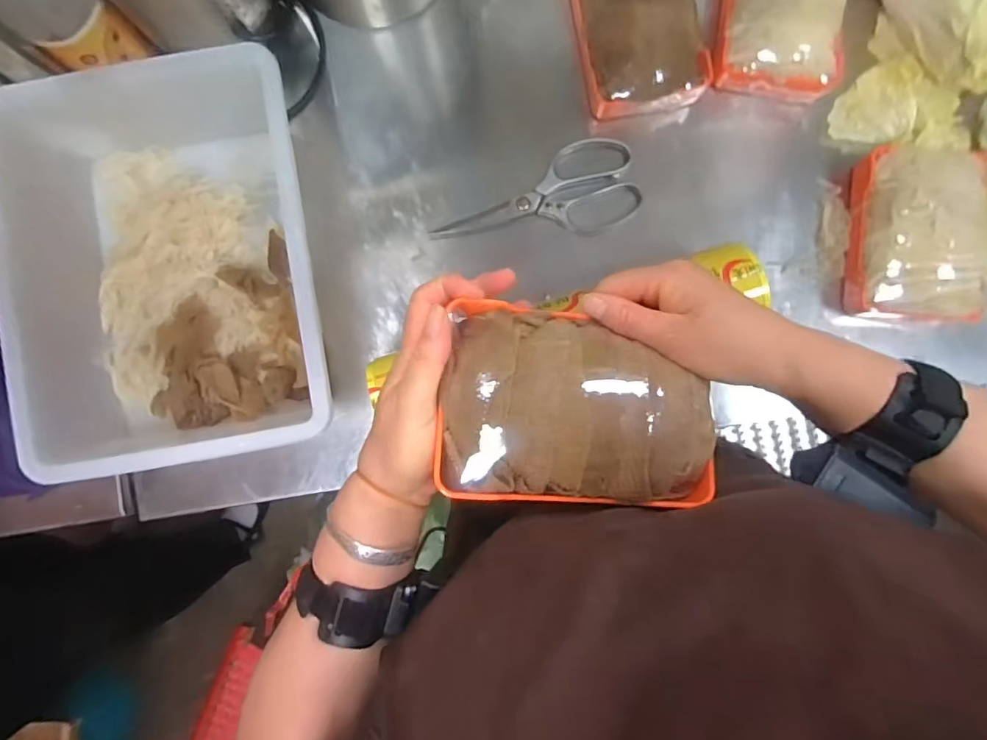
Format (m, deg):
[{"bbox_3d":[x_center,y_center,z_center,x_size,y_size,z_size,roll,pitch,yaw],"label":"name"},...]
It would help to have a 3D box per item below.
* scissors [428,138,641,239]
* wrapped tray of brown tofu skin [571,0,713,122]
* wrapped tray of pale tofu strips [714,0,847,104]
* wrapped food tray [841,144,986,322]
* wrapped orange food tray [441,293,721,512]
[{"bbox_3d":[0.042,-0.183,0.540,0.218,0.020,0.085,-8,88,1],"label":"scissors"},{"bbox_3d":[0.148,-0.348,0.530,0.120,0.046,0.166,-15,88,1],"label":"wrapped tray of brown tofu skin"},{"bbox_3d":[0.295,-0.372,0.526,0.117,0.062,0.177,6,88,2],"label":"wrapped tray of pale tofu strips"},{"bbox_3d":[0.428,-0.142,0.517,0.119,0.062,0.174,7,88,2],"label":"wrapped food tray"},{"bbox_3d":[0.051,0.021,0.303,0.156,0.039,0.111,4,88,1],"label":"wrapped orange food tray"}]

